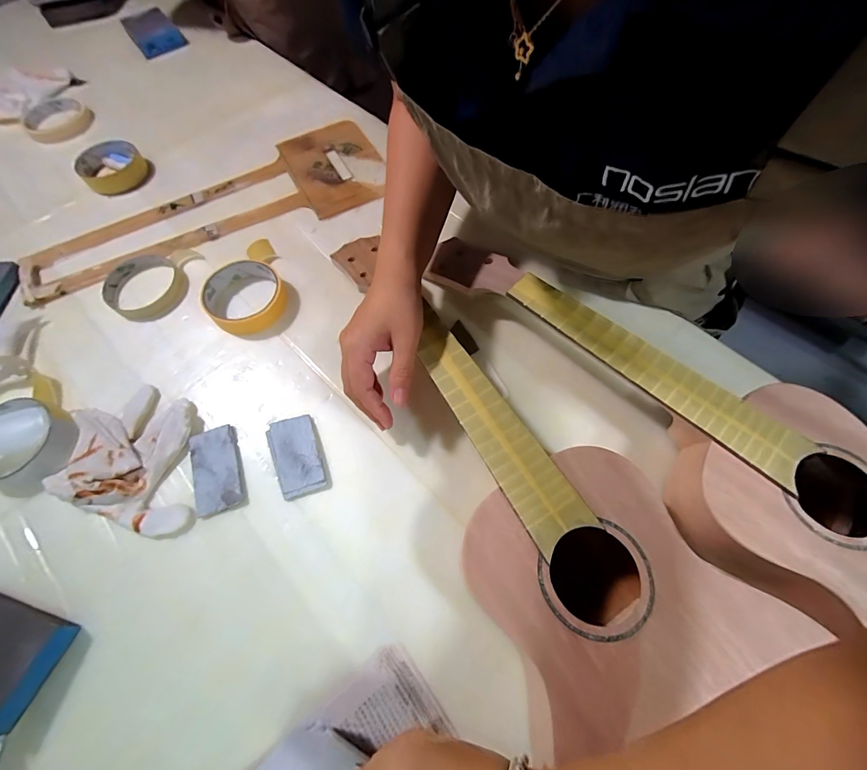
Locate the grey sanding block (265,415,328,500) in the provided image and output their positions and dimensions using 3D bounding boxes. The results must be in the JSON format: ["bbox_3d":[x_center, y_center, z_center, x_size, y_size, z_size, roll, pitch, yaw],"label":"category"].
[{"bbox_3d":[-0.129,0.067,0.366,0.041,0.011,0.072,-19,67,-6],"label":"grey sanding block"}]

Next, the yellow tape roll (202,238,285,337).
[{"bbox_3d":[-0.215,-0.110,0.443,0.085,0.025,0.104,-16,66,-5],"label":"yellow tape roll"}]

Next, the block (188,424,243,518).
[{"bbox_3d":[-0.204,0.079,0.364,0.043,0.006,0.077,-17,66,-5],"label":"block"}]

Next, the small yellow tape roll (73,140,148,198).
[{"bbox_3d":[-0.446,-0.303,0.539,0.079,0.023,0.093,-43,71,-15],"label":"small yellow tape roll"}]

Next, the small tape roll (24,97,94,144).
[{"bbox_3d":[-0.565,-0.402,0.592,0.093,0.020,0.080,2,66,3],"label":"small tape roll"}]

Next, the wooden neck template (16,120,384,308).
[{"bbox_3d":[-0.284,-0.228,0.507,0.458,0.012,0.160,-28,68,-10],"label":"wooden neck template"}]

